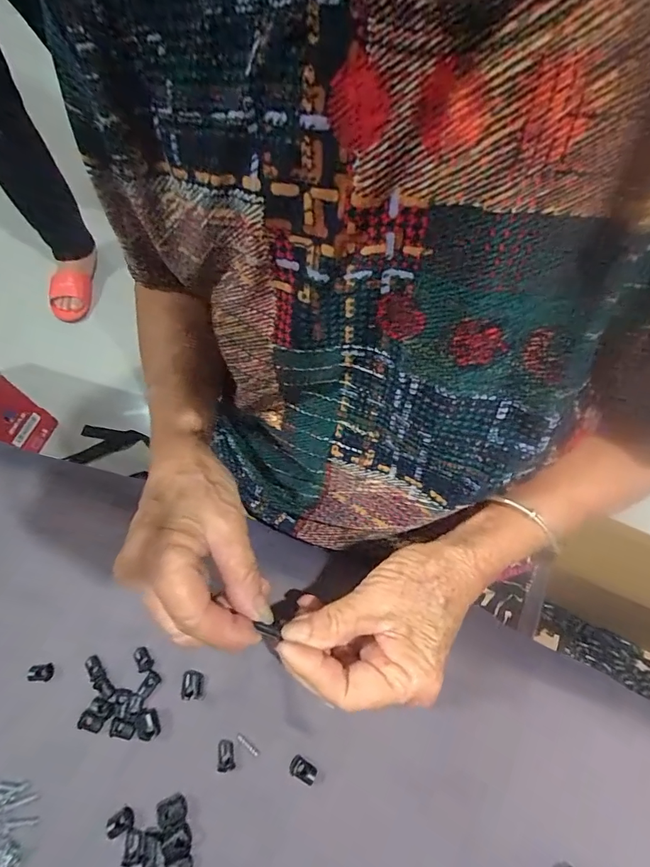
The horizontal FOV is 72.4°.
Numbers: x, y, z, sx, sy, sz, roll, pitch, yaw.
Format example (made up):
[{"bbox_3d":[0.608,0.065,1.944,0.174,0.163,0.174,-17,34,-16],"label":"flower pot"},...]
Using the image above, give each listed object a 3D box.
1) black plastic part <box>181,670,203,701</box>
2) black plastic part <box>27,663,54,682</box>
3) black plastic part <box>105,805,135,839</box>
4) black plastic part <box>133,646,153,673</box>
[{"bbox_3d":[-0.084,0.159,0.280,0.014,0.007,0.016,-7,63,-1],"label":"black plastic part"},{"bbox_3d":[-0.182,0.153,0.286,0.016,0.006,0.010,0,63,3],"label":"black plastic part"},{"bbox_3d":[-0.115,0.219,0.249,0.016,0.005,0.011,-31,65,-13],"label":"black plastic part"},{"bbox_3d":[-0.119,0.147,0.290,0.009,0.005,0.016,-32,66,-13],"label":"black plastic part"}]

